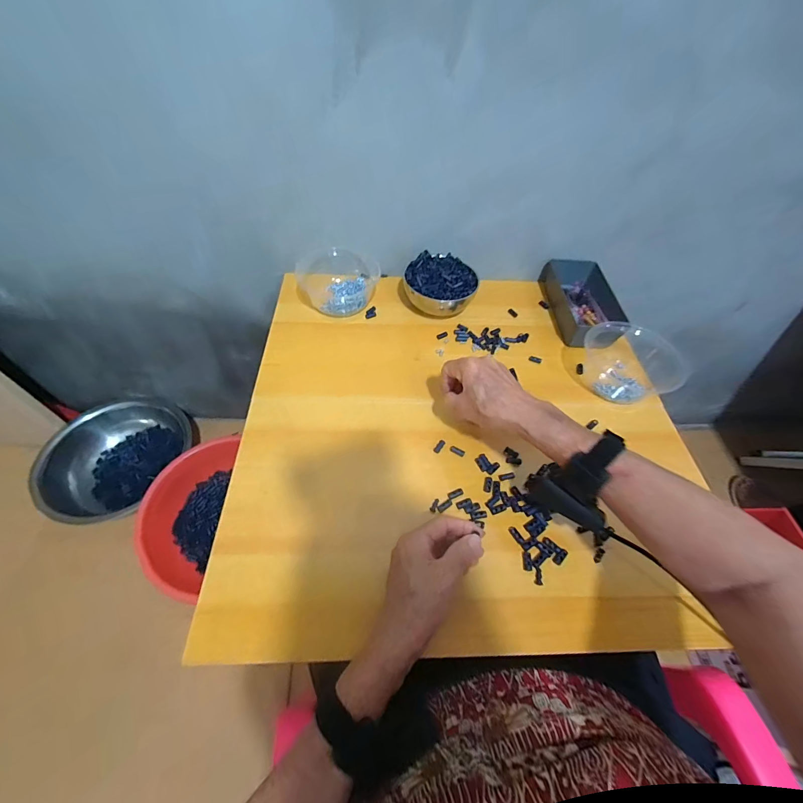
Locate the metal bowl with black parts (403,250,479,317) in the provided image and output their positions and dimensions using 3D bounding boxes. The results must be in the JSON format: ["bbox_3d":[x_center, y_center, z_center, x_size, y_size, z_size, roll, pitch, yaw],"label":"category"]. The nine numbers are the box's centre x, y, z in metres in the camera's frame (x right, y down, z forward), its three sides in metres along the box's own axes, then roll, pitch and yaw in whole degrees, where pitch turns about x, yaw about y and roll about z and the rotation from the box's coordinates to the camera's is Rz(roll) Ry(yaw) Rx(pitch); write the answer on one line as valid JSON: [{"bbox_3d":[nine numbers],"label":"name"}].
[{"bbox_3d":[0.066,-0.197,0.637,0.118,0.062,0.128,3,54,-4],"label":"metal bowl with black parts"}]

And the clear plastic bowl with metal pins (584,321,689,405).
[{"bbox_3d":[0.344,-0.064,0.559,0.113,0.067,0.124,-11,56,-13],"label":"clear plastic bowl with metal pins"}]

